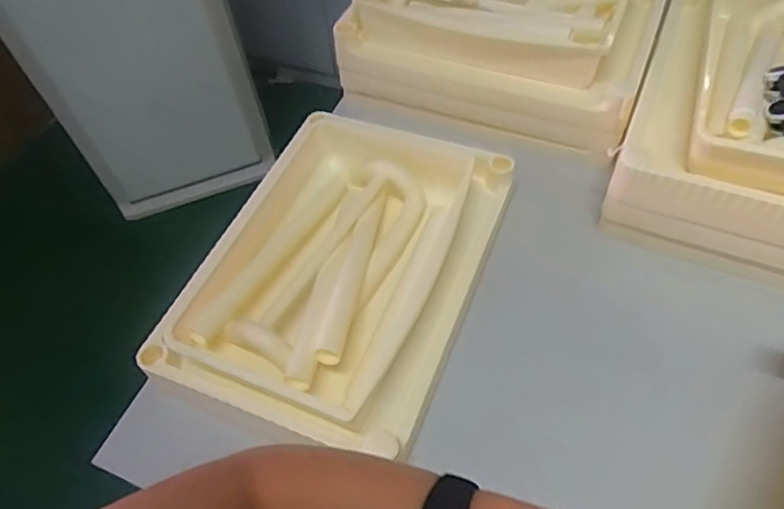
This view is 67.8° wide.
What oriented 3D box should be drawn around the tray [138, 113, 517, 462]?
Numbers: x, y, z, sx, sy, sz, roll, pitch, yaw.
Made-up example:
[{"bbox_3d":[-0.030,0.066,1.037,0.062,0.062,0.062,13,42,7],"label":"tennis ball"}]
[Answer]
[{"bbox_3d":[-0.055,0.006,0.762,0.320,0.090,0.447,18,57,17],"label":"tray"}]

